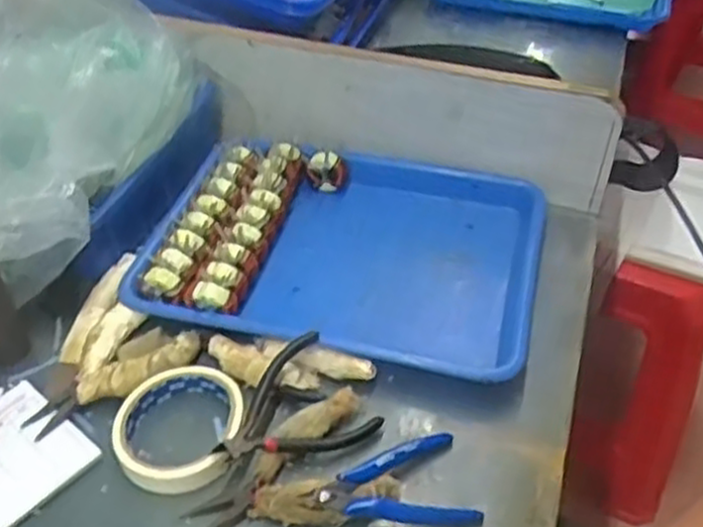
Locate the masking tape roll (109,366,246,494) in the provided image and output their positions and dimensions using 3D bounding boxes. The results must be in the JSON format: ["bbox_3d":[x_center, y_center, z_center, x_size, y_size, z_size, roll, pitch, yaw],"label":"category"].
[{"bbox_3d":[-0.123,0.114,0.536,0.088,0.025,0.095,0,43,0],"label":"masking tape roll"}]

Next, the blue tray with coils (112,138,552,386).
[{"bbox_3d":[-0.002,-0.020,0.667,0.327,0.042,0.249,11,44,11],"label":"blue tray with coils"}]

